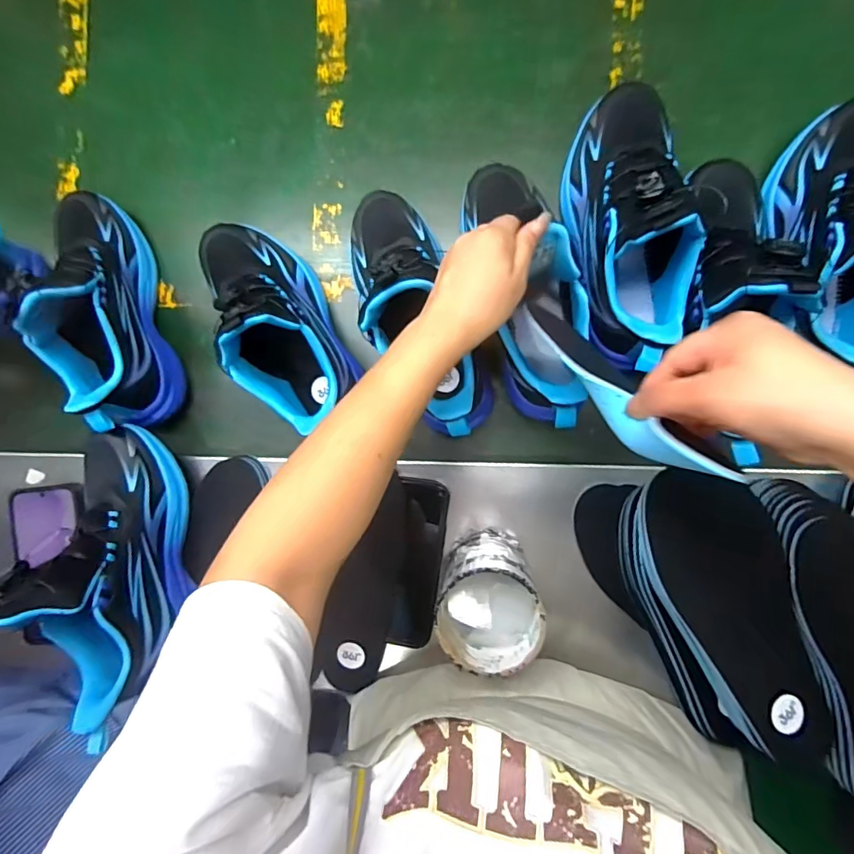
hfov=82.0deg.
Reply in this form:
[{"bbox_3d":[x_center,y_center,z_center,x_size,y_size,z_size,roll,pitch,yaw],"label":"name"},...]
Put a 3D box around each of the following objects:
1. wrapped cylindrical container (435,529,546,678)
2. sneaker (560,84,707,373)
[{"bbox_3d":[0.052,0.143,0.417,0.076,0.112,0.086,5,88,7],"label":"wrapped cylindrical container"},{"bbox_3d":[0.170,-0.177,0.417,0.095,0.129,0.253,2,88,6],"label":"sneaker"}]

